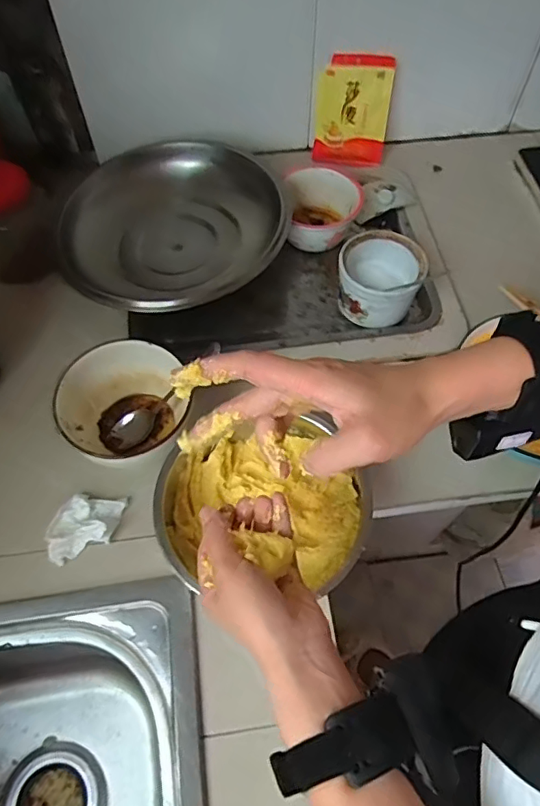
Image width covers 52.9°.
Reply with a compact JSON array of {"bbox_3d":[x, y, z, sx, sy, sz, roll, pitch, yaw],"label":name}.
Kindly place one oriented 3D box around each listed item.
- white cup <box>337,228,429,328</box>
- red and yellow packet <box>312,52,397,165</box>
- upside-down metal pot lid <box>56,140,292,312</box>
[{"bbox_3d":[0.137,-0.153,0.669,0.104,0.070,0.109,0,59,0],"label":"white cup"},{"bbox_3d":[0.123,-0.427,0.794,0.105,0.141,0.020,1,39,-3],"label":"red and yellow packet"},{"bbox_3d":[-0.111,-0.220,0.717,0.258,0.071,0.283,0,59,0],"label":"upside-down metal pot lid"}]

